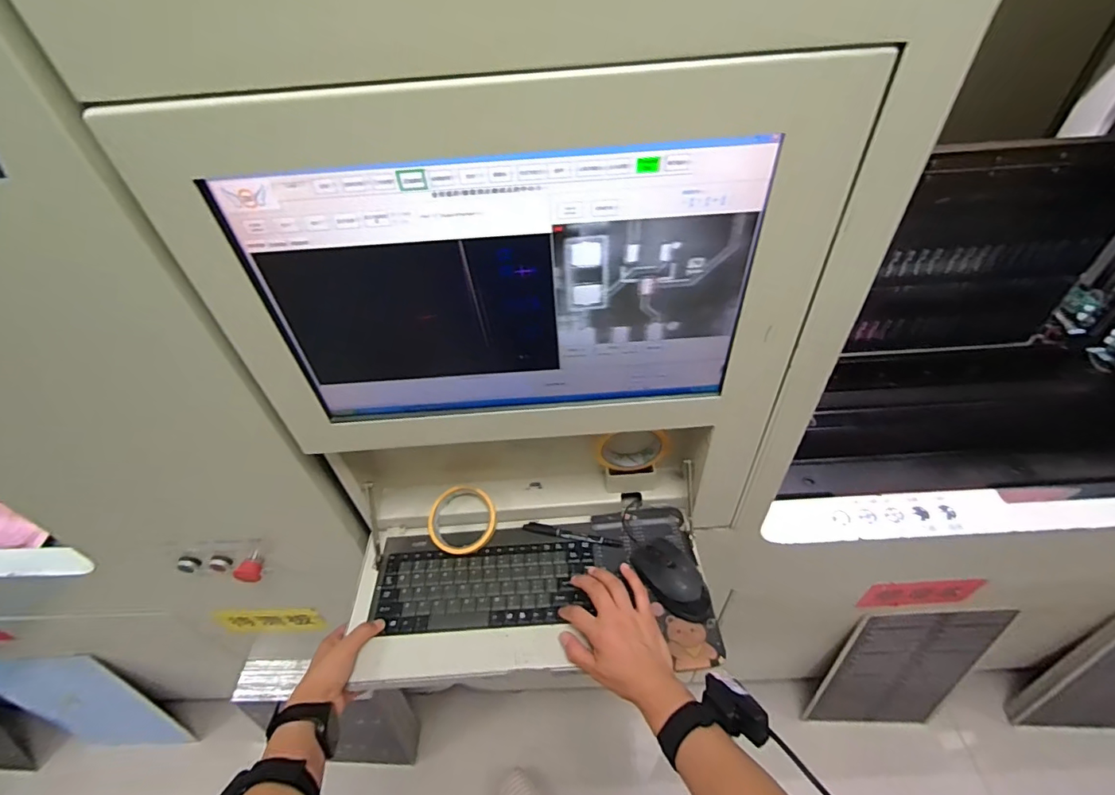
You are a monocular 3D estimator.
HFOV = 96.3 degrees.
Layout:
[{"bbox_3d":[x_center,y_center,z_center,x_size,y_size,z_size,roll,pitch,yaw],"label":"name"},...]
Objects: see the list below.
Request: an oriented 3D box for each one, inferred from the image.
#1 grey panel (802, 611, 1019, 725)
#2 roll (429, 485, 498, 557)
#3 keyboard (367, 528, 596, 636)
[{"bbox_3d":[0.748,0.603,1.089,0.301,0.484,0.023,-1,34,3],"label":"grey panel"},{"bbox_3d":[-0.130,0.170,0.689,0.087,0.022,0.089,-2,66,4],"label":"roll"},{"bbox_3d":[-0.094,0.228,0.642,0.271,0.014,0.129,-4,46,-1],"label":"keyboard"}]

